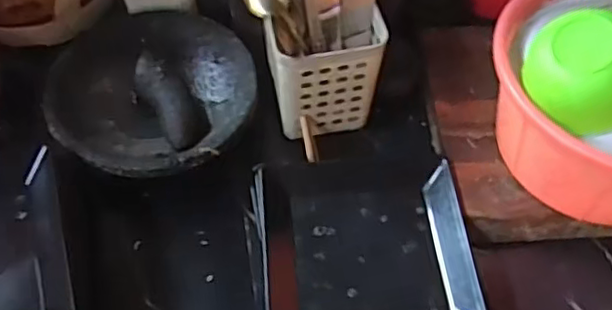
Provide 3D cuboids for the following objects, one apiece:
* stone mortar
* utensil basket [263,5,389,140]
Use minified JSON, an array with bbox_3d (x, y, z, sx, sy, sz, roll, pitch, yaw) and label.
[{"bbox_3d":[-0.170,-0.072,0.726,0.214,0.061,0.233,-13,56,-10],"label":"stone mortar"},{"bbox_3d":[0.022,-0.083,0.698,0.120,0.121,0.066,-5,55,-4],"label":"utensil basket"}]

